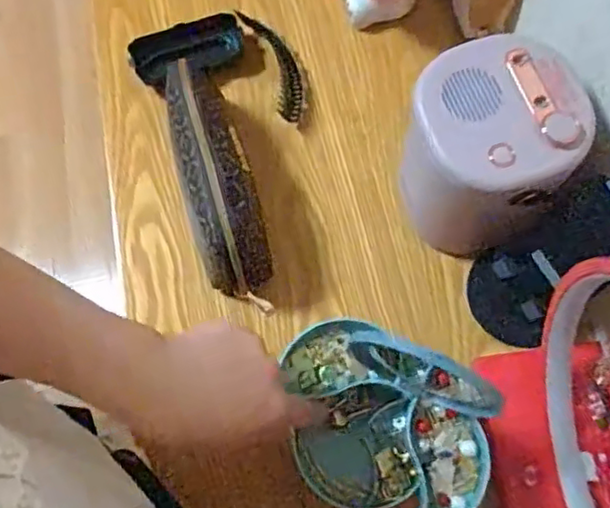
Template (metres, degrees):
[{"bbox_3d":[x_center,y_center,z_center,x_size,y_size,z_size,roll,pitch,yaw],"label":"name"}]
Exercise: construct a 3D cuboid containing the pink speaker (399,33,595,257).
[{"bbox_3d":[0.140,-0.076,0.517,0.113,0.178,0.107,-1,72,2],"label":"pink speaker"}]

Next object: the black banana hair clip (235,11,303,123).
[{"bbox_3d":[-0.027,-0.187,0.623,0.035,0.018,0.120,-21,73,-4],"label":"black banana hair clip"}]

